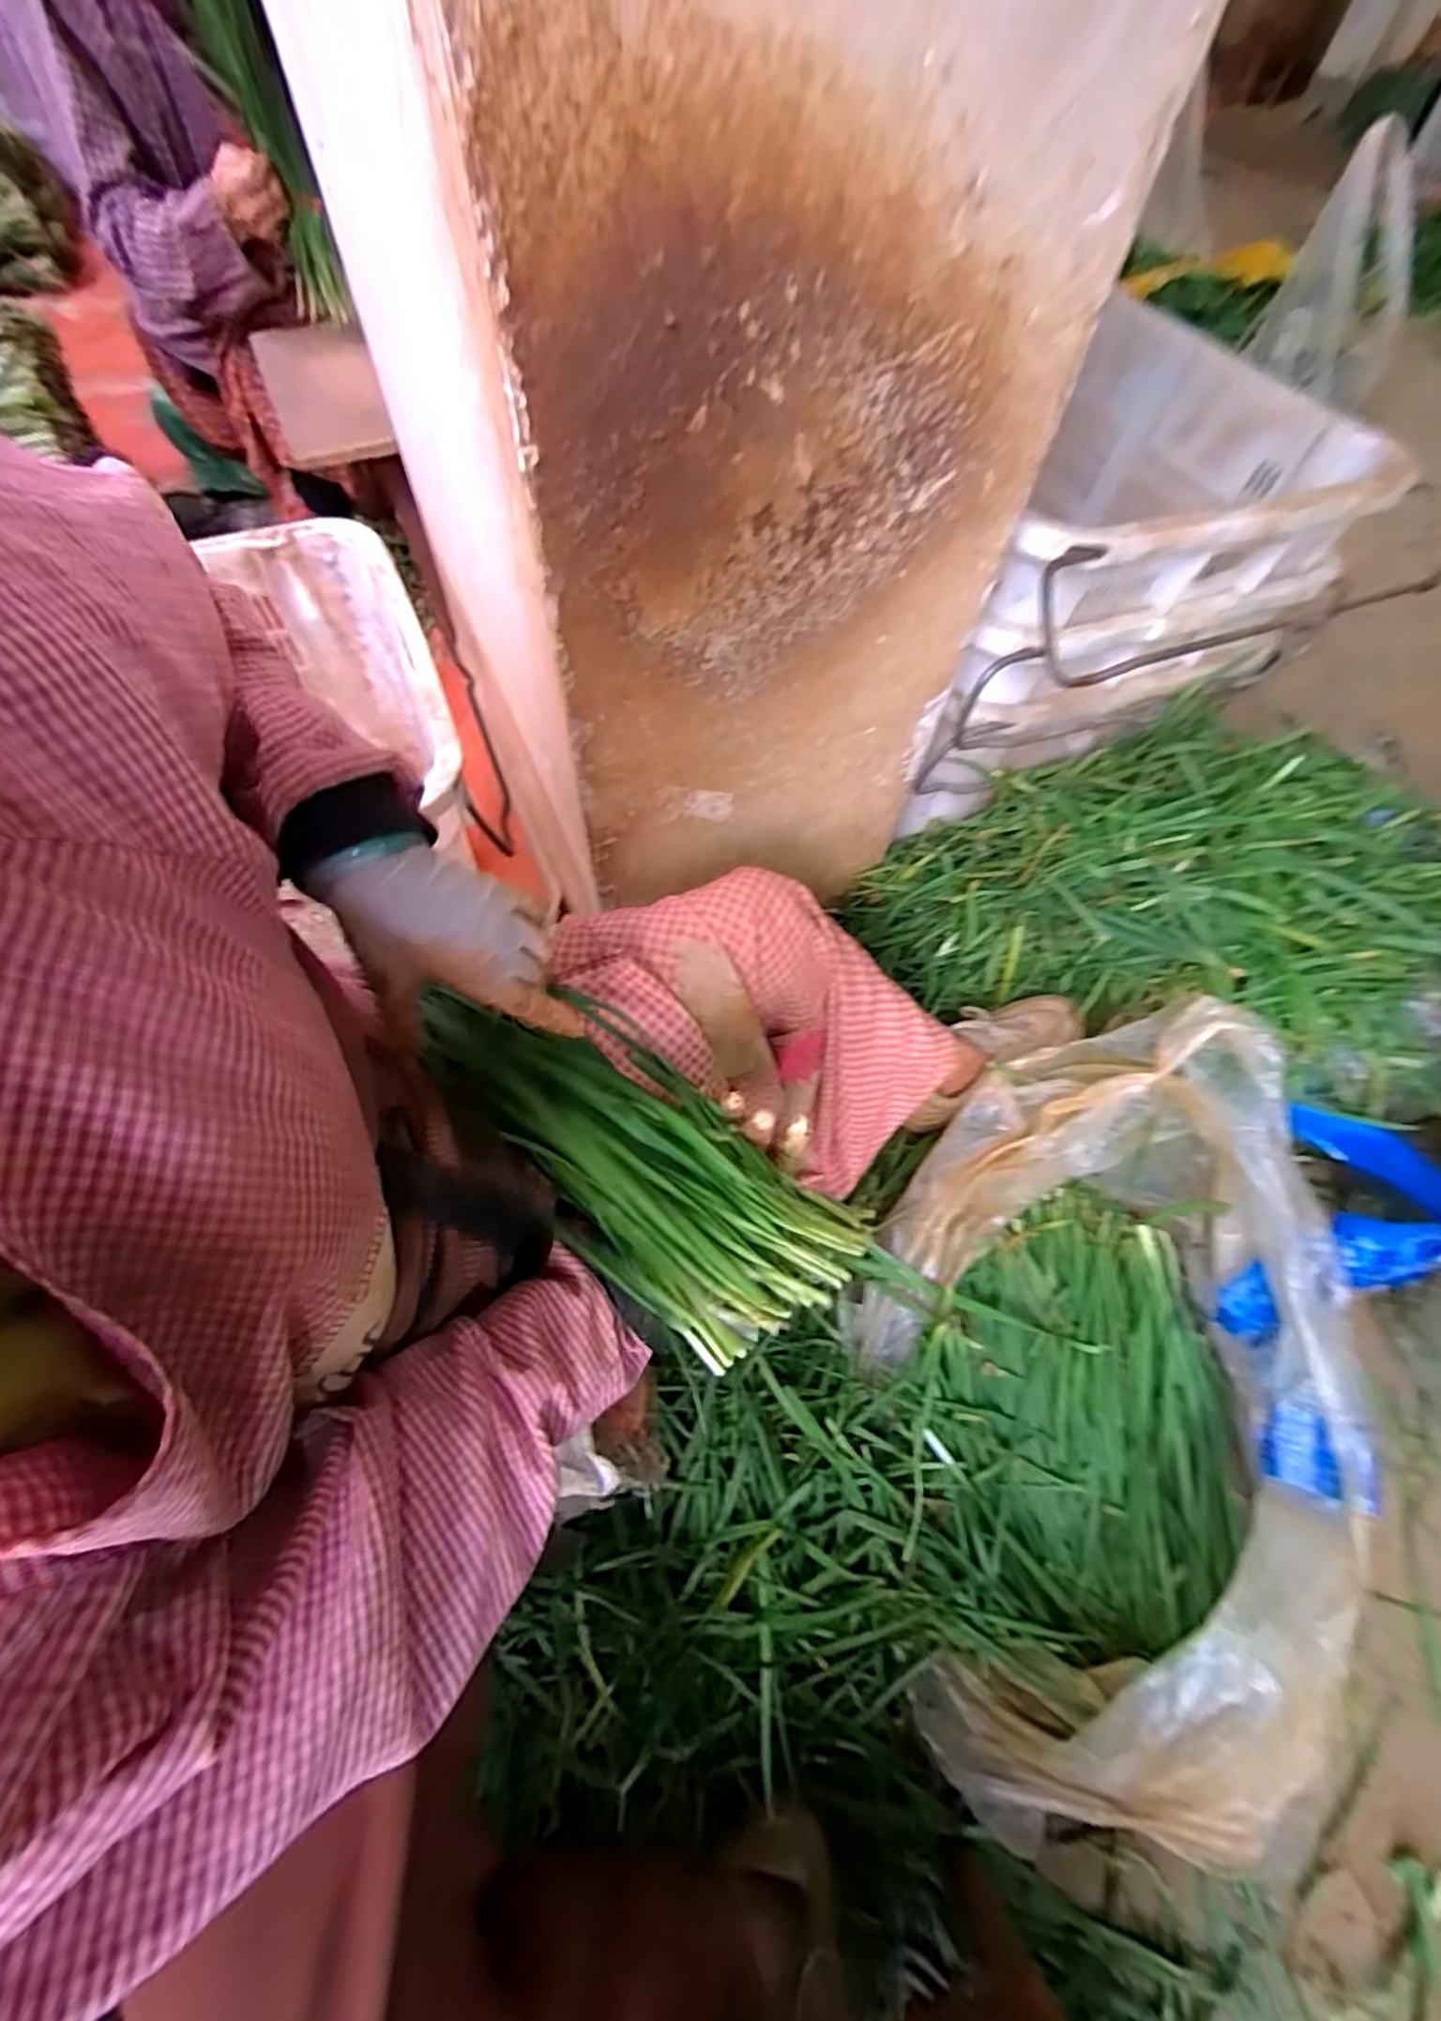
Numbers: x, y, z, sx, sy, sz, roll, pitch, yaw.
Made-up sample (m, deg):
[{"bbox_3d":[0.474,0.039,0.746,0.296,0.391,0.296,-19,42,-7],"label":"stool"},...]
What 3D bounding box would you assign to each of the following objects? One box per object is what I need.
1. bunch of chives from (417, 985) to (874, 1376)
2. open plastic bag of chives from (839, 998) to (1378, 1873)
[{"bbox_3d":[-0.067,0.082,0.413,0.307,0.051,0.117,34,69,25],"label":"bunch of chives"},{"bbox_3d":[0.347,0.333,0.571,0.456,0.237,0.582,-14,64,-10],"label":"open plastic bag of chives"}]

